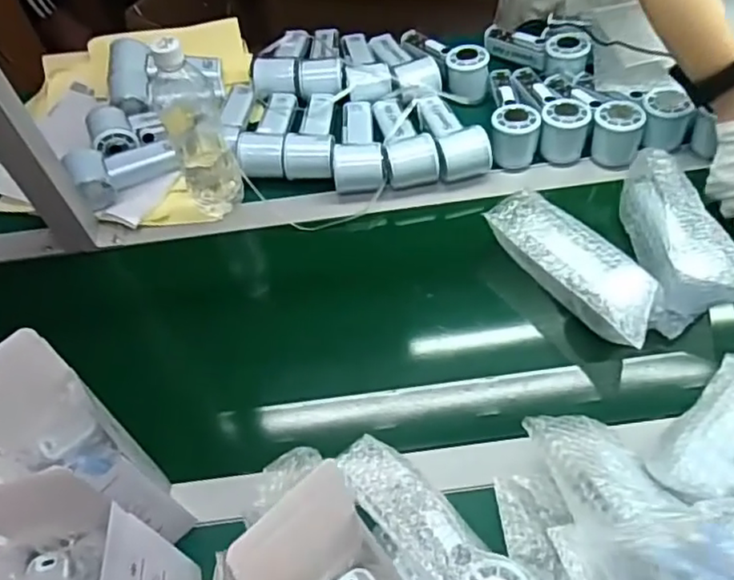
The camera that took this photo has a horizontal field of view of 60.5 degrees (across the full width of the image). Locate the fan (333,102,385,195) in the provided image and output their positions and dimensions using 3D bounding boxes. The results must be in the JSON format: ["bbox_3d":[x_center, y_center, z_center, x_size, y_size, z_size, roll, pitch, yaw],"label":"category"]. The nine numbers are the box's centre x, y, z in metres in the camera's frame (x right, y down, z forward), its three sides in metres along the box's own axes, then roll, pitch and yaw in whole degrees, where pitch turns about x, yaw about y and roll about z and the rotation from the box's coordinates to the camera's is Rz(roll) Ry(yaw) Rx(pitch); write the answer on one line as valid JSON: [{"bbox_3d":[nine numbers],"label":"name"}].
[{"bbox_3d":[-0.007,-0.190,0.794,0.059,0.047,0.155,-1,56,4],"label":"fan"}]

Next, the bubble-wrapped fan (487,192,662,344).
[{"bbox_3d":[0.214,-0.018,0.667,0.073,0.064,0.201,-35,60,-17],"label":"bubble-wrapped fan"}]

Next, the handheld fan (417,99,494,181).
[{"bbox_3d":[0.107,-0.200,0.795,0.065,0.050,0.136,-12,56,-3],"label":"handheld fan"}]

